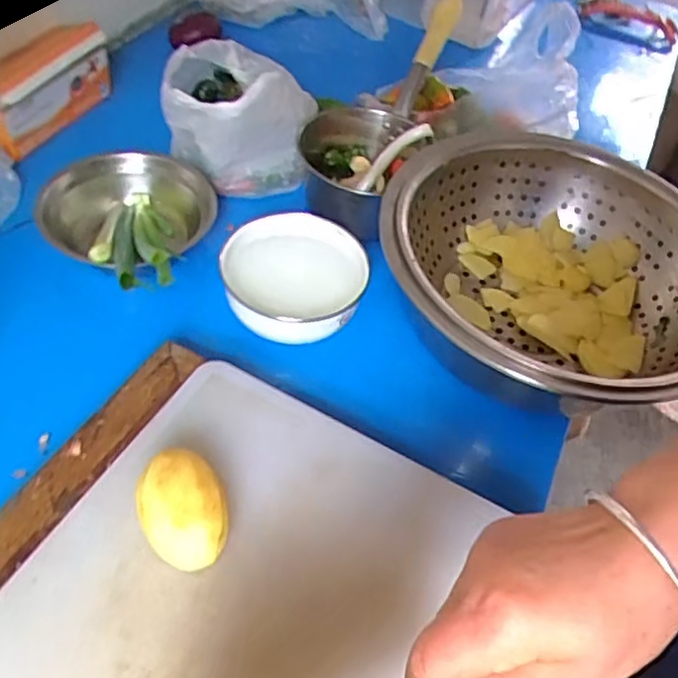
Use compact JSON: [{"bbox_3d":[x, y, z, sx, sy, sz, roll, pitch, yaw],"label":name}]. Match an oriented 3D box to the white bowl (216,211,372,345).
[{"bbox_3d":[-0.044,-0.060,0.654,0.142,0.050,0.133,-13,53,-20],"label":"white bowl"}]

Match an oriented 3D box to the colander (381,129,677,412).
[{"bbox_3d":[0.203,-0.059,0.656,0.314,0.122,0.321,5,49,-6],"label":"colander"}]

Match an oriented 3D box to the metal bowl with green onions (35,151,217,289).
[{"bbox_3d":[-0.209,-0.119,0.654,0.144,0.087,0.213,9,49,-2],"label":"metal bowl with green onions"}]

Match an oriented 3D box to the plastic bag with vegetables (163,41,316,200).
[{"bbox_3d":[-0.118,-0.277,0.789,0.160,0.126,0.202,-2,50,-11],"label":"plastic bag with vegetables"}]

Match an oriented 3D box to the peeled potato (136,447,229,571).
[{"bbox_3d":[-0.105,0.117,0.448,0.056,0.051,0.079,-19,57,-23],"label":"peeled potato"}]

